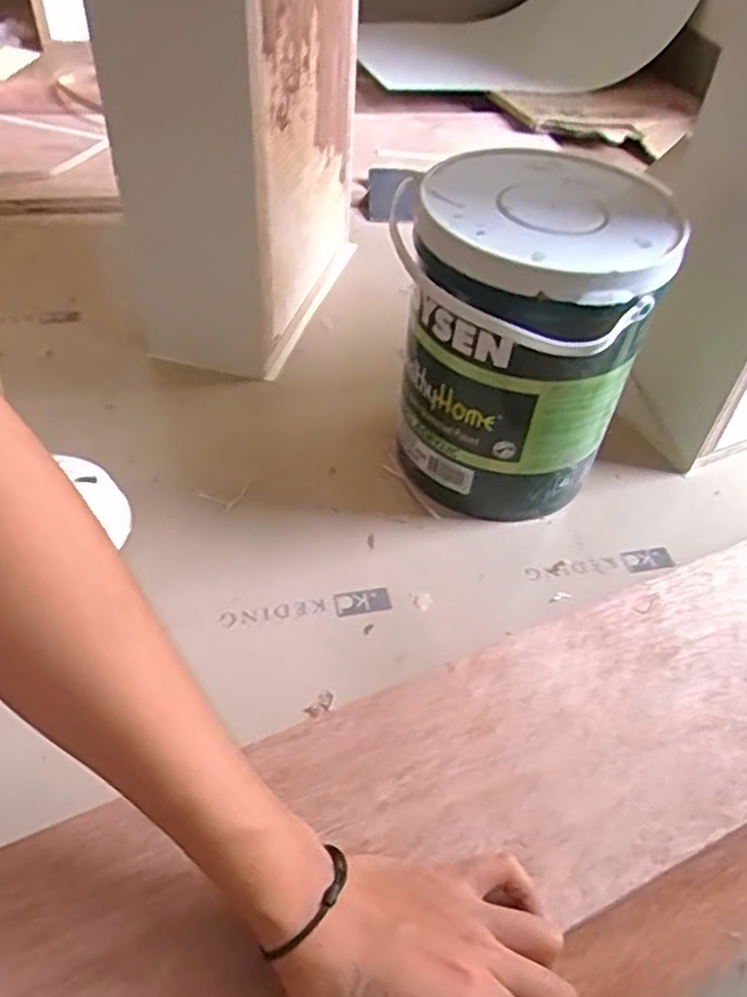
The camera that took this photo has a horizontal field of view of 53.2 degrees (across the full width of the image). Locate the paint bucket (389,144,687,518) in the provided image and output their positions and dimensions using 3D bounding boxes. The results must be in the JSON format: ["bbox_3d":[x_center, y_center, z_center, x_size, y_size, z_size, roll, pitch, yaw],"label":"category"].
[{"bbox_3d":[0.107,-0.105,0.540,0.162,0.216,0.161,23,50,17],"label":"paint bucket"}]

